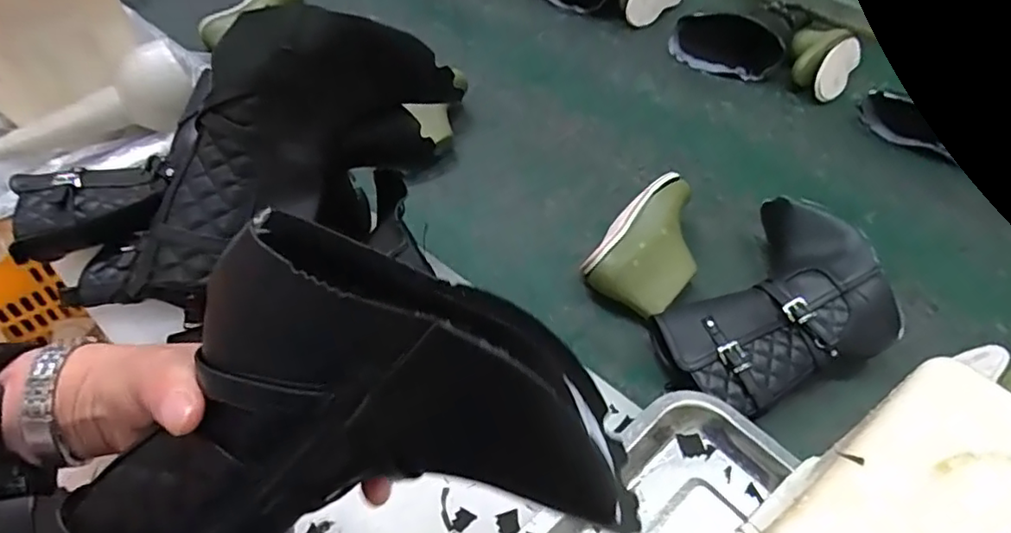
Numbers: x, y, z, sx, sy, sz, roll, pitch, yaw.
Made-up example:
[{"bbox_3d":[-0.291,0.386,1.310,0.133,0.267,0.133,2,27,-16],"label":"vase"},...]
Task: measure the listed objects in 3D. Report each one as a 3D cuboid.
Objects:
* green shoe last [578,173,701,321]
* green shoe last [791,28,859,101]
[{"bbox_3d":[0.148,-0.020,0.615,0.101,0.058,0.160,27,53,20],"label":"green shoe last"},{"bbox_3d":[0.477,-0.315,0.894,0.096,0.059,0.164,23,51,17],"label":"green shoe last"}]

